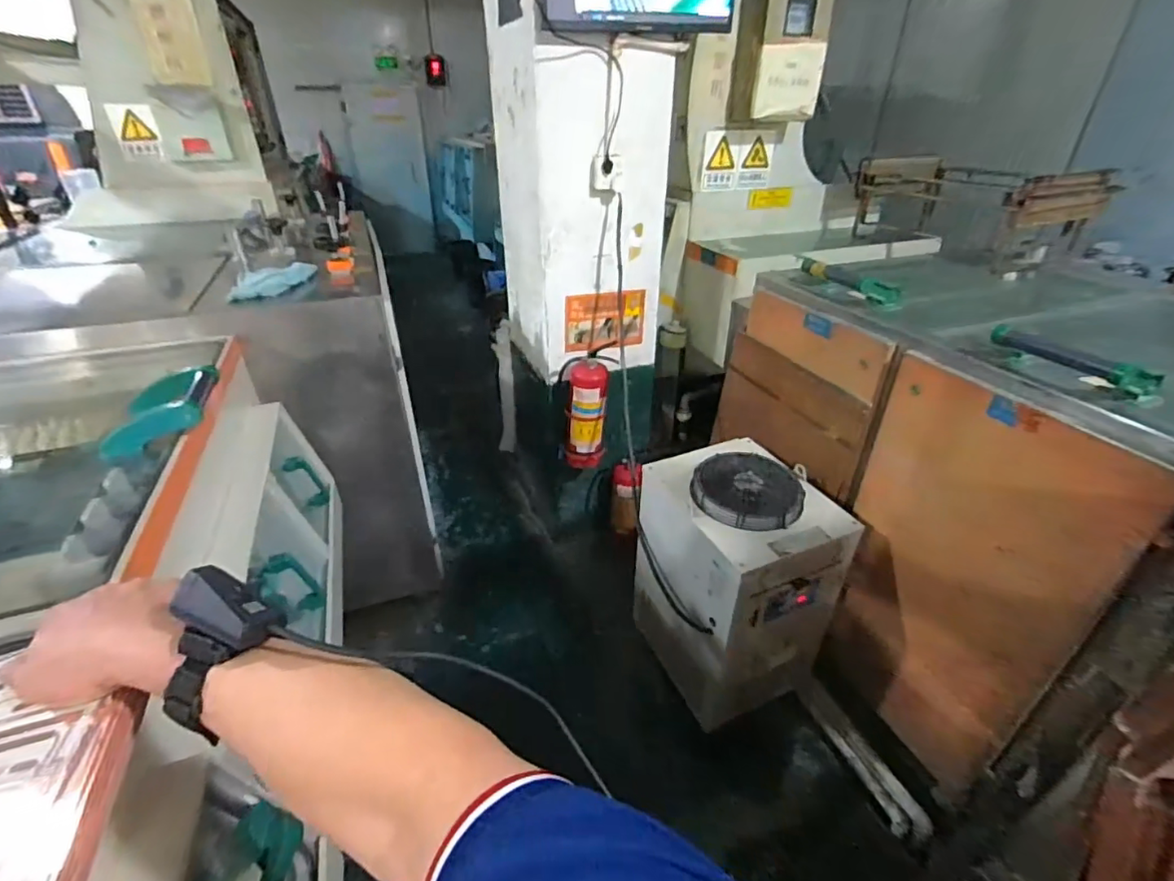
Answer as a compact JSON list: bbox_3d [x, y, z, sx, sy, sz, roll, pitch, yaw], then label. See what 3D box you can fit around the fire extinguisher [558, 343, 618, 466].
[{"bbox_3d":[0.003,-0.090,1.920,0.184,0.445,0.122,-3,32,-5],"label":"fire extinguisher"}]

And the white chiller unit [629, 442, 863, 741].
[{"bbox_3d":[0.431,0.412,1.613,0.410,0.713,0.508,-14,35,-22],"label":"white chiller unit"}]

